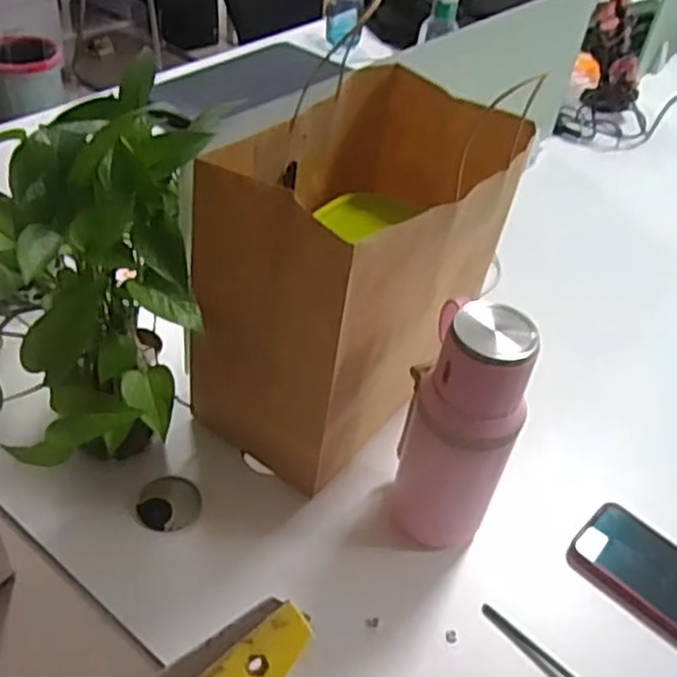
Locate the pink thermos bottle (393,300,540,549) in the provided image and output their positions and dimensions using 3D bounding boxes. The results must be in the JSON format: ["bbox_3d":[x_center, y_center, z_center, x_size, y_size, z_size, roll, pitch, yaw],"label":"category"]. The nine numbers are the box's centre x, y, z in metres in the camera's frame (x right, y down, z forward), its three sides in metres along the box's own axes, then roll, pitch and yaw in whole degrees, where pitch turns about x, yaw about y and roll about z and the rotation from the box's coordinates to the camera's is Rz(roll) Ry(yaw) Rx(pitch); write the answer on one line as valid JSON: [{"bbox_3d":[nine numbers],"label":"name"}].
[{"bbox_3d":[0.095,0.073,0.567,0.083,0.232,0.064,20,45,12],"label":"pink thermos bottle"}]

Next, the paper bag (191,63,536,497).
[{"bbox_3d":[0.014,-0.061,0.668,0.197,0.268,0.294,31,49,22],"label":"paper bag"}]

